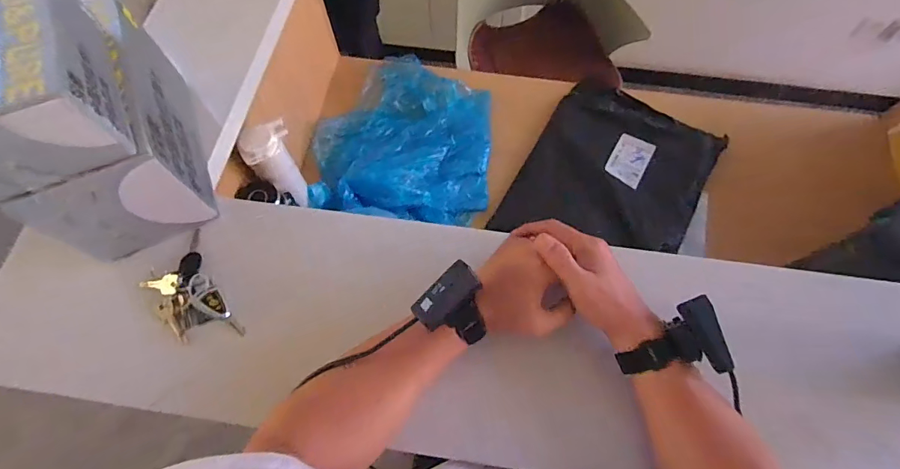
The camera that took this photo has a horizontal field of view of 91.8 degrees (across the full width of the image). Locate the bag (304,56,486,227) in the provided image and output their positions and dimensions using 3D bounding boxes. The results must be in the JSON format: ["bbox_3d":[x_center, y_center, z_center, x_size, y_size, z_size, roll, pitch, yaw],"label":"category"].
[{"bbox_3d":[-0.096,-0.221,0.941,0.360,0.068,0.398,2,67,1],"label":"bag"}]

